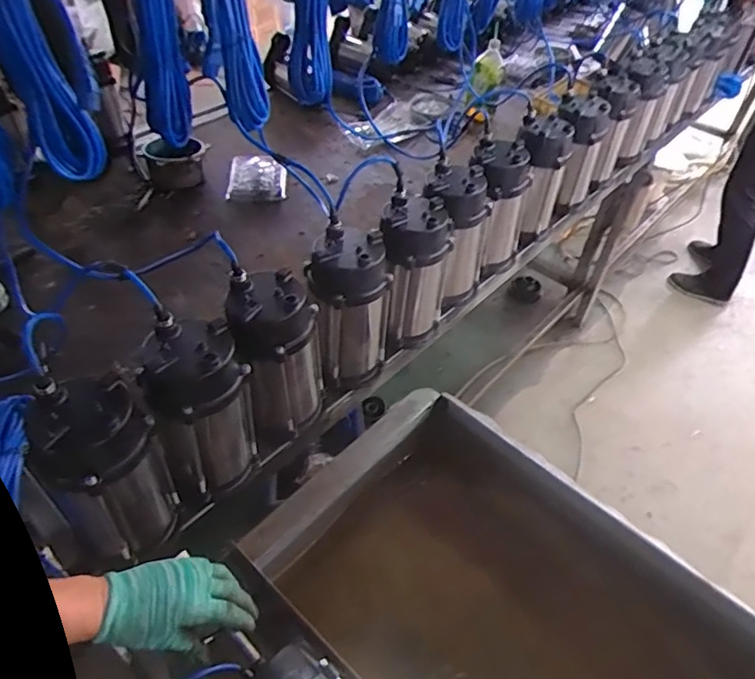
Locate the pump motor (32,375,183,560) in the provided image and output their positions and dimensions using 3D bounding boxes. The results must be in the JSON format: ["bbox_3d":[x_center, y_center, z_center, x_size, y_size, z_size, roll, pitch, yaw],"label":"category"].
[{"bbox_3d":[-0.321,0.166,0.707,0.107,0.265,0.112,2,45,-2],"label":"pump motor"}]

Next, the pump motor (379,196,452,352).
[{"bbox_3d":[0.066,-0.111,1.013,0.111,0.252,0.108,3,45,0],"label":"pump motor"}]

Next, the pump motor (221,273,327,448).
[{"bbox_3d":[-0.146,0.032,0.856,0.124,0.251,0.104,-7,46,-11],"label":"pump motor"}]

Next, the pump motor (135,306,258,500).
[{"bbox_3d":[-0.236,0.105,0.789,0.110,0.282,0.118,2,45,-2],"label":"pump motor"}]

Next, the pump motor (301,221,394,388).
[{"bbox_3d":[-0.042,-0.046,0.939,0.115,0.252,0.100,-10,47,-13],"label":"pump motor"}]

